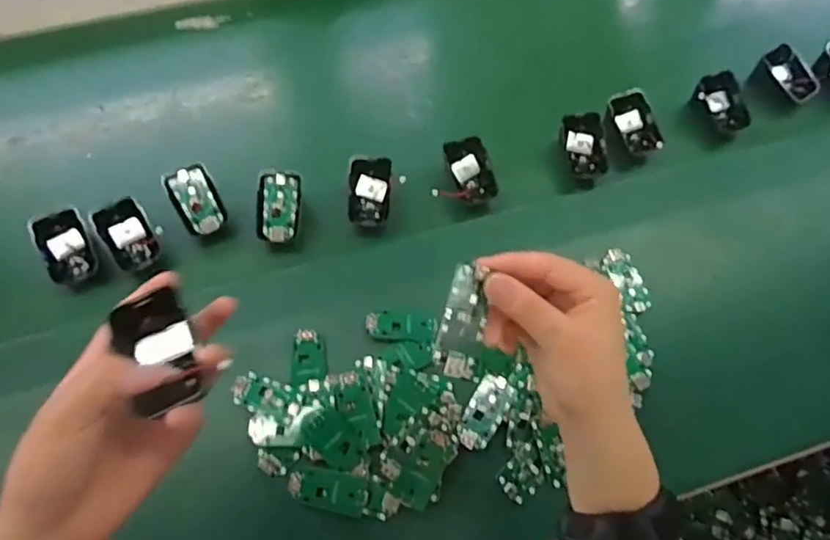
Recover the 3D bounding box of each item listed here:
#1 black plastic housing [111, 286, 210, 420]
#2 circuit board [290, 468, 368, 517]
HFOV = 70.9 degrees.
[{"bbox_3d":[-0.139,0.047,0.319,0.038,0.017,0.066,-24,58,-10],"label":"black plastic housing"},{"bbox_3d":[-0.071,0.179,0.475,0.064,0.008,0.030,13,67,5],"label":"circuit board"}]

